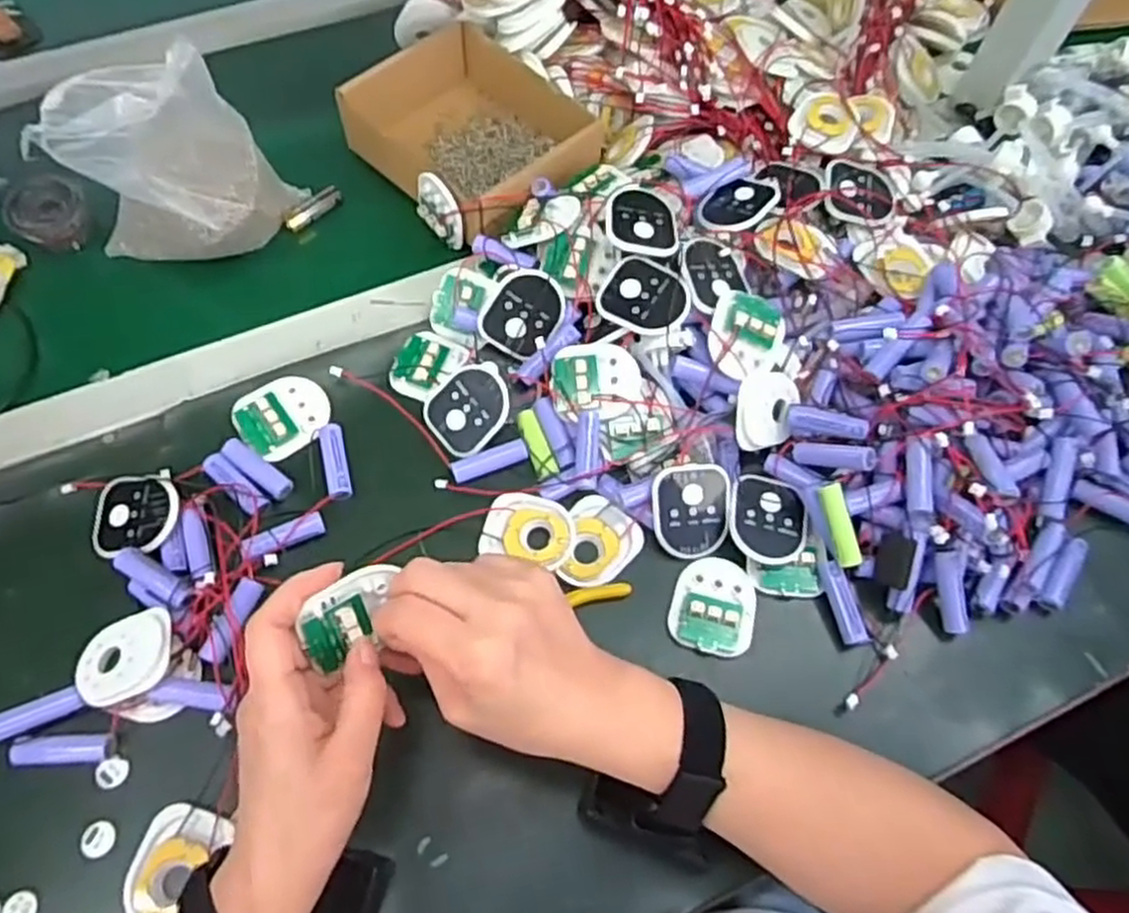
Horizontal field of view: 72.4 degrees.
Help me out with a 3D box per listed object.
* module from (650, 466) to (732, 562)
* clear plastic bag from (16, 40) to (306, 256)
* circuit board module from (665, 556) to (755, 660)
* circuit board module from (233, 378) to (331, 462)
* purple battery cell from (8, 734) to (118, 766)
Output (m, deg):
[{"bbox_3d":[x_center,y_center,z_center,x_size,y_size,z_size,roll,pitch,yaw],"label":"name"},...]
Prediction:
[{"bbox_3d":[0.080,0.034,0.481,0.048,0.004,0.058,-5,96,-6],"label":"module"},{"bbox_3d":[-0.260,-0.190,0.513,0.140,0.139,0.076,-19,67,-11],"label":"clear plastic bag"},{"bbox_3d":[0.091,0.090,0.468,0.050,0.010,0.058,14,65,4],"label":"circuit board module"},{"bbox_3d":[-0.187,-0.028,0.512,0.054,0.010,0.058,41,69,16],"label":"circuit board module"},{"bbox_3d":[-0.275,0.162,0.428,0.051,0.014,0.014,-3,65,-4],"label":"purple battery cell"}]

